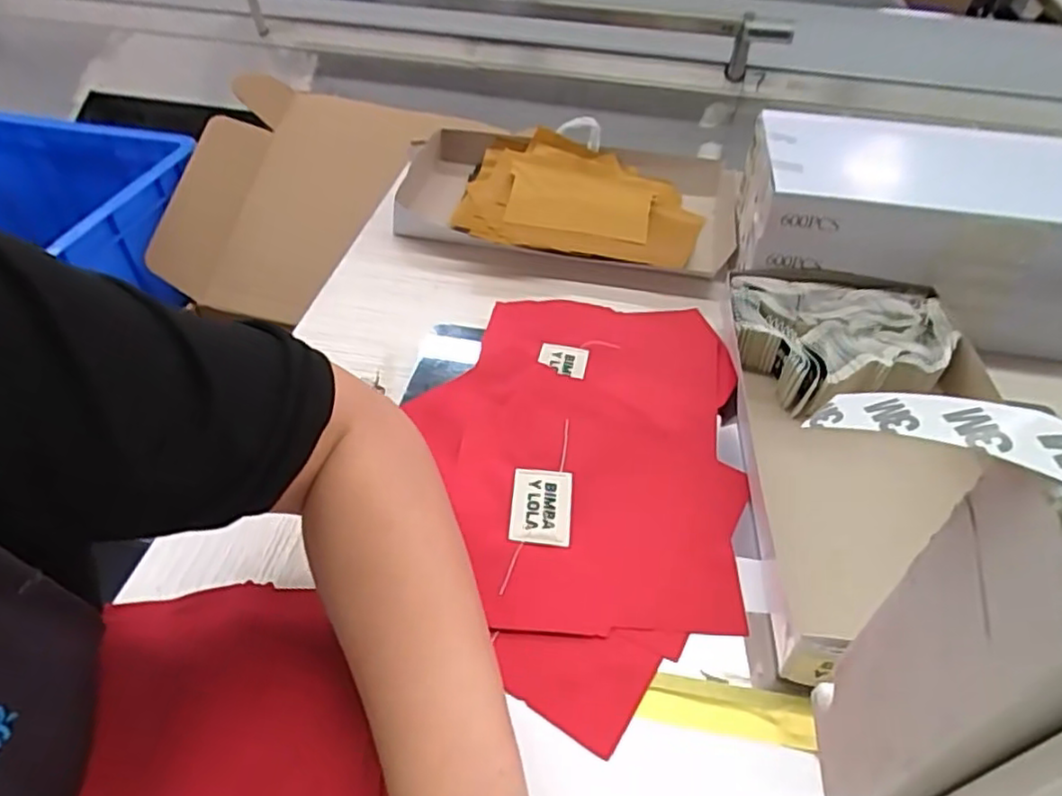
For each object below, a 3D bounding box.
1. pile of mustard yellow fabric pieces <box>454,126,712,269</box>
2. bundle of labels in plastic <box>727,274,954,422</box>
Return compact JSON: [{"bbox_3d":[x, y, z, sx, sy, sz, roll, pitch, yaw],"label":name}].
[{"bbox_3d":[0.048,-0.195,0.673,0.238,0.038,0.189,10,47,7],"label":"pile of mustard yellow fabric pieces"},{"bbox_3d":[0.227,-0.037,0.496,0.153,0.039,0.119,7,46,4],"label":"bundle of labels in plastic"}]

